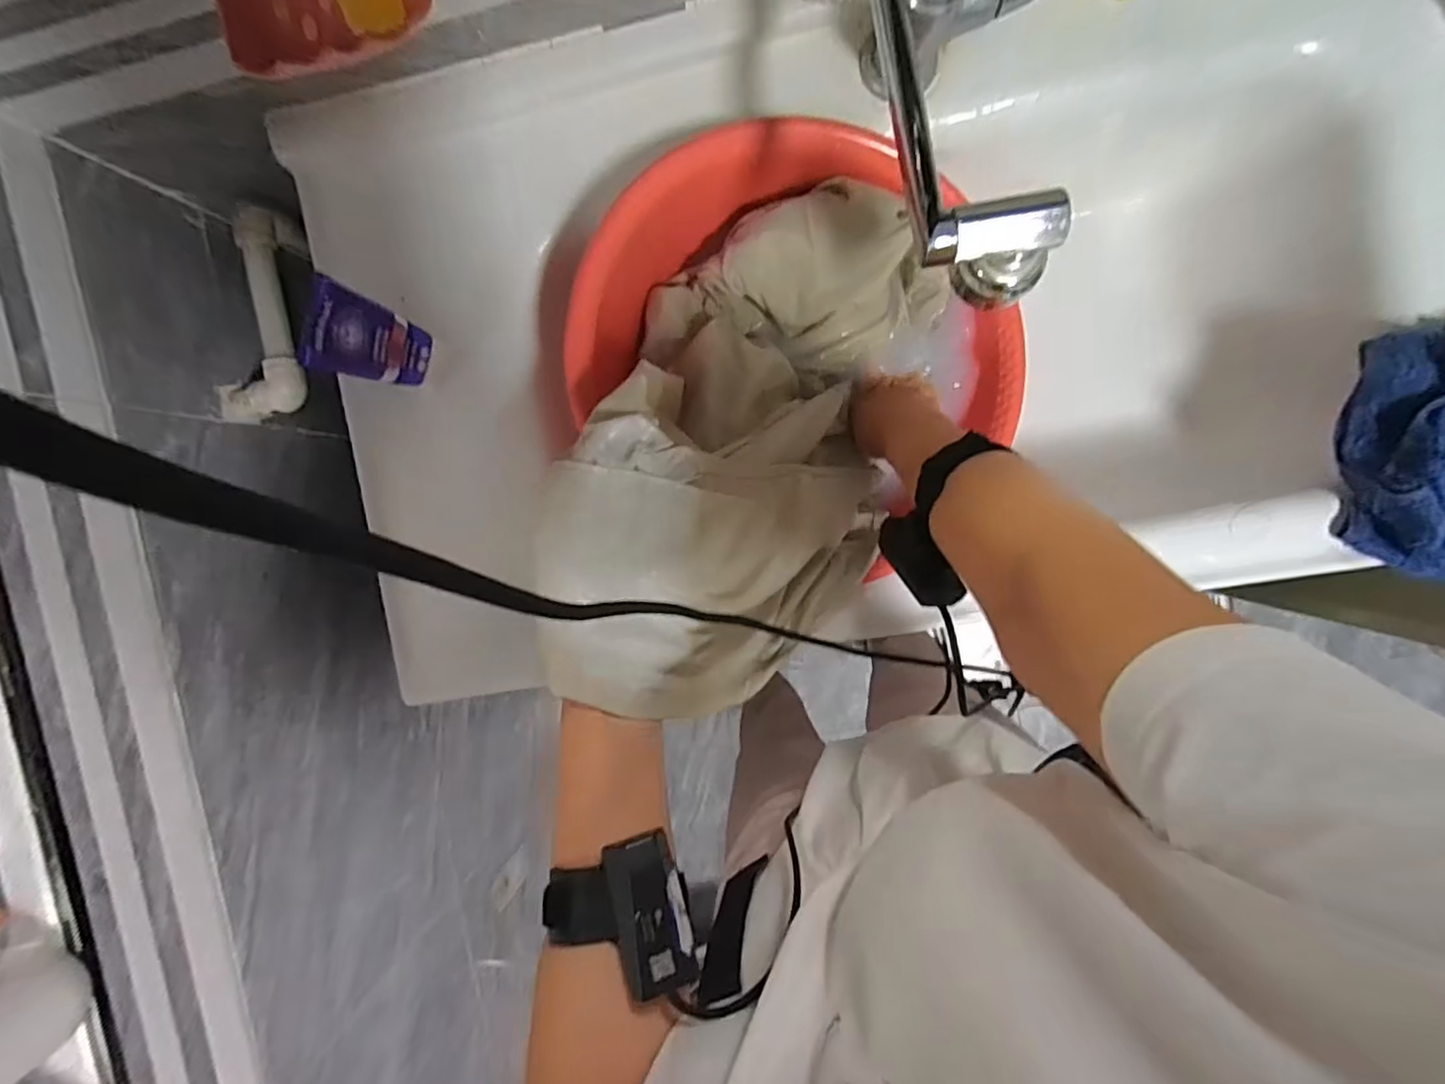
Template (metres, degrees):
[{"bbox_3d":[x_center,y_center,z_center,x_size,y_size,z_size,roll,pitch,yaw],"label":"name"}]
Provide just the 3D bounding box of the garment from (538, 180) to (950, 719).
[{"bbox_3d":[0.018,-0.070,0.465,0.224,0.149,0.414,21,61,4],"label":"garment"}]

